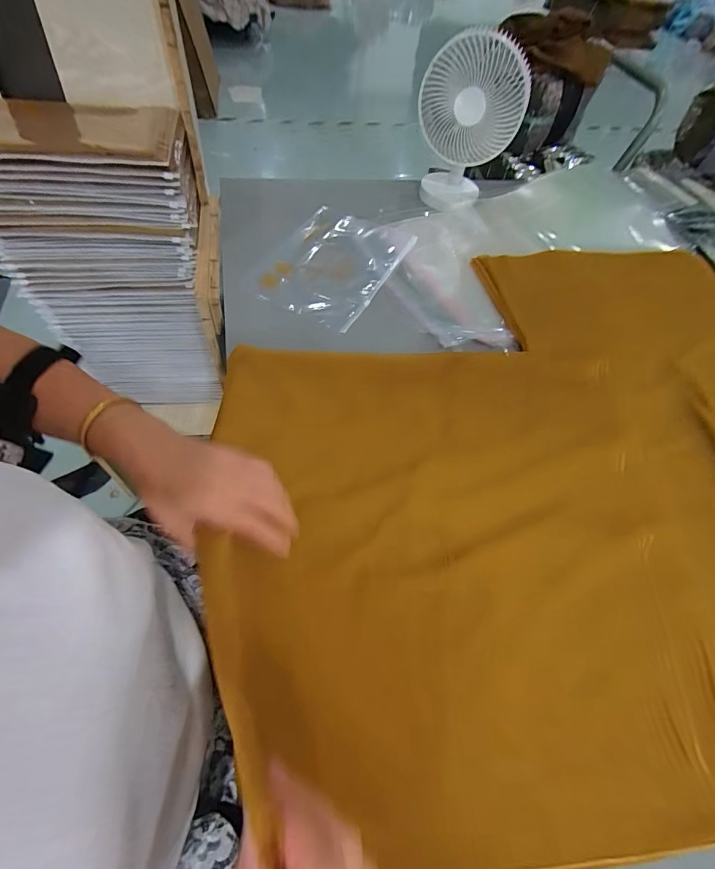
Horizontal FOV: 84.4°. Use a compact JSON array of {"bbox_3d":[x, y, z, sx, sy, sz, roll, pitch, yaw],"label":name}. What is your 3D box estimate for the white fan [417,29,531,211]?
[{"bbox_3d":[0.194,-0.572,0.741,0.167,0.255,0.117,1,58,-6],"label":"white fan"}]

